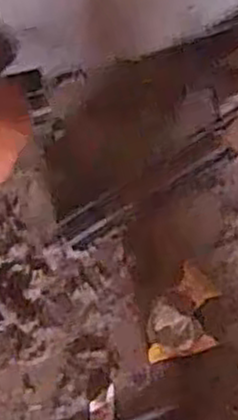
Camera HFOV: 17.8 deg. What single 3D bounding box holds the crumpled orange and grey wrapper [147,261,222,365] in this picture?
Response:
[{"bbox_3d":[0.053,0.085,0.628,0.054,0.028,0.081,7,77,3],"label":"crumpled orange and grey wrapper"}]

